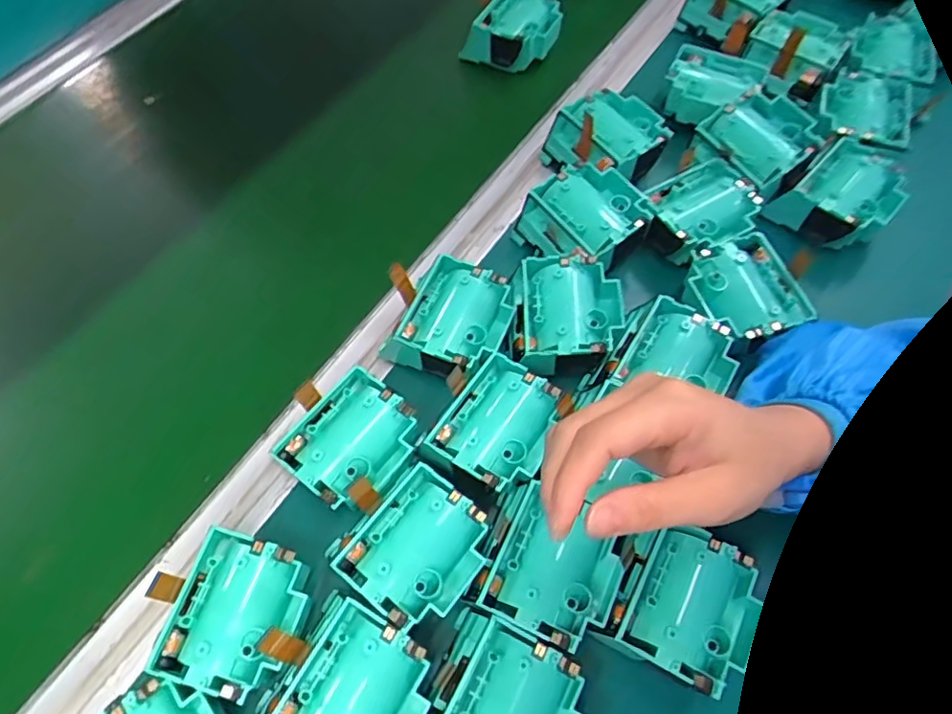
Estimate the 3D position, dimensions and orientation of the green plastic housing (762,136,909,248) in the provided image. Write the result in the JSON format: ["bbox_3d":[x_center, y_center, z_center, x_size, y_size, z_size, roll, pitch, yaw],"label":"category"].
[{"bbox_3d":[0.275,-0.118,0.451,0.081,0.035,0.063,-35,67,-16],"label":"green plastic housing"}]

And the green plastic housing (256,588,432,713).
[{"bbox_3d":[-0.065,0.170,0.305,0.076,0.031,0.073,27,66,14],"label":"green plastic housing"}]

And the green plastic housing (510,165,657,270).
[{"bbox_3d":[0.081,-0.101,0.450,0.077,0.044,0.083,-42,69,-19],"label":"green plastic housing"}]

